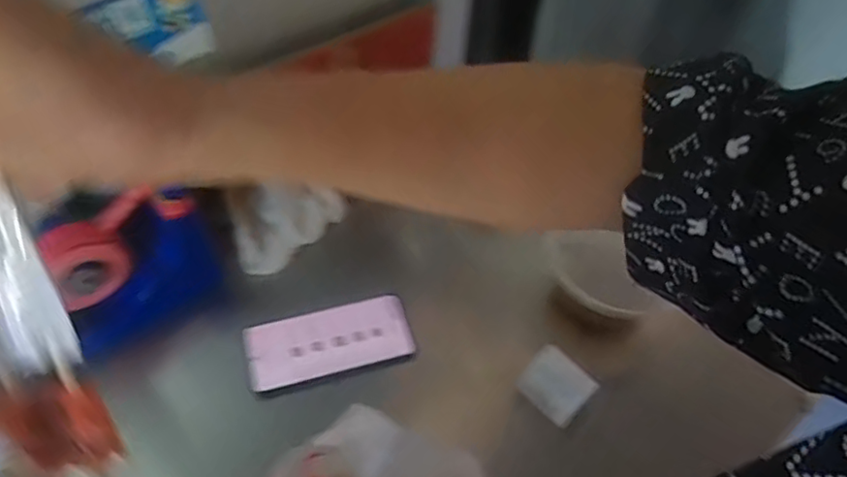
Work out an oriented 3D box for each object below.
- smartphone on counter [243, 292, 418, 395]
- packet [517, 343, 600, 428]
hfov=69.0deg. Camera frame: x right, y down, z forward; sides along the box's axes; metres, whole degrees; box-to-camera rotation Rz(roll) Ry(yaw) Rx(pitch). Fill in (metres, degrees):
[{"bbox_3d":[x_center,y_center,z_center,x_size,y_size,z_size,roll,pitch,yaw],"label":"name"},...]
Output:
[{"bbox_3d":[-0.092,0.100,0.604,0.157,0.014,0.075,-14,55,-14],"label":"smartphone on counter"},{"bbox_3d":[0.123,0.135,0.569,0.057,0.035,0.043,38,59,23],"label":"packet"}]

